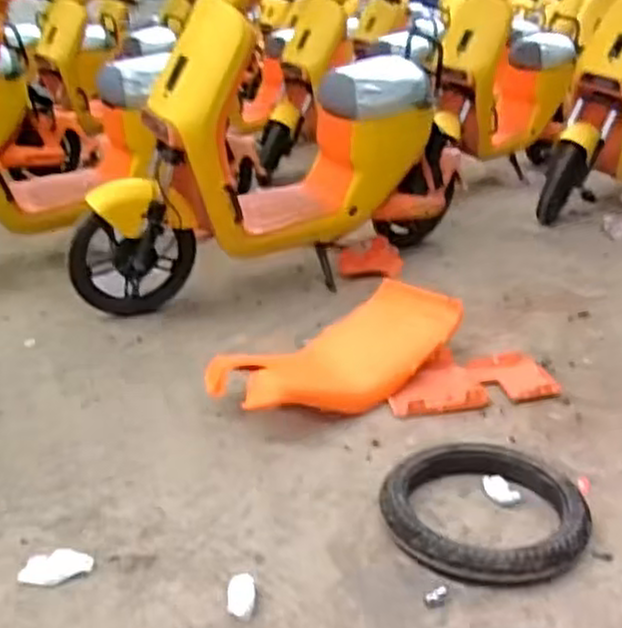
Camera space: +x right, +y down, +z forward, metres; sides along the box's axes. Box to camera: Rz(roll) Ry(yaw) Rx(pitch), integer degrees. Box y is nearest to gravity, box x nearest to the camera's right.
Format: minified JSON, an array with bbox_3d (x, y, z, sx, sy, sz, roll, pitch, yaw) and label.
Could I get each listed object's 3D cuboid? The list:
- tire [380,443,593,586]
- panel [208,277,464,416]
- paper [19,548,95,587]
[{"bbox_3d":[0.320,0.360,1.424,0.364,0.075,0.371,1,24,0],"label":"tire"},{"bbox_3d":[0.096,0.086,1.885,0.687,0.098,0.296,-28,64,-34],"label":"panel"},{"bbox_3d":[-0.445,0.440,1.320,0.117,0.019,0.069,-11,27,-24],"label":"paper"}]

